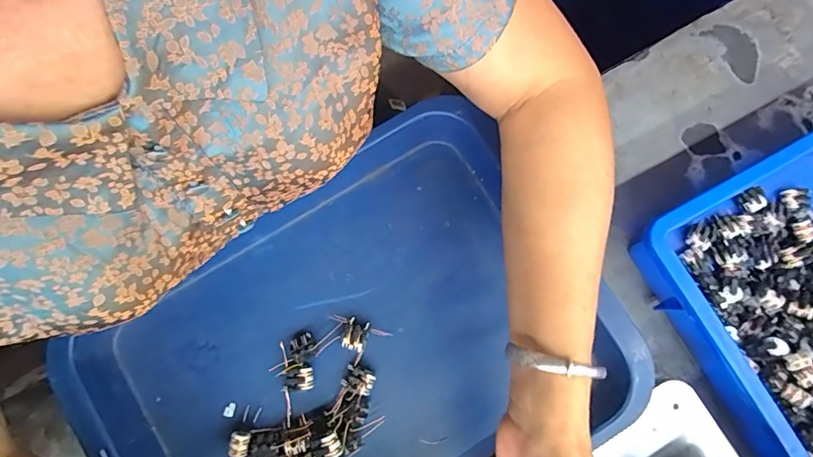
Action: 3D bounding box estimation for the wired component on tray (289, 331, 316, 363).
[{"bbox_3d":[-0.083,0.095,0.375,0.019,0.015,0.021,-25,81,-5],"label":"wired component on tray"}]

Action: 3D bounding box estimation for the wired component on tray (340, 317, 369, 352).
[{"bbox_3d":[-0.041,0.086,0.381,0.020,0.012,0.024,22,80,3],"label":"wired component on tray"}]

